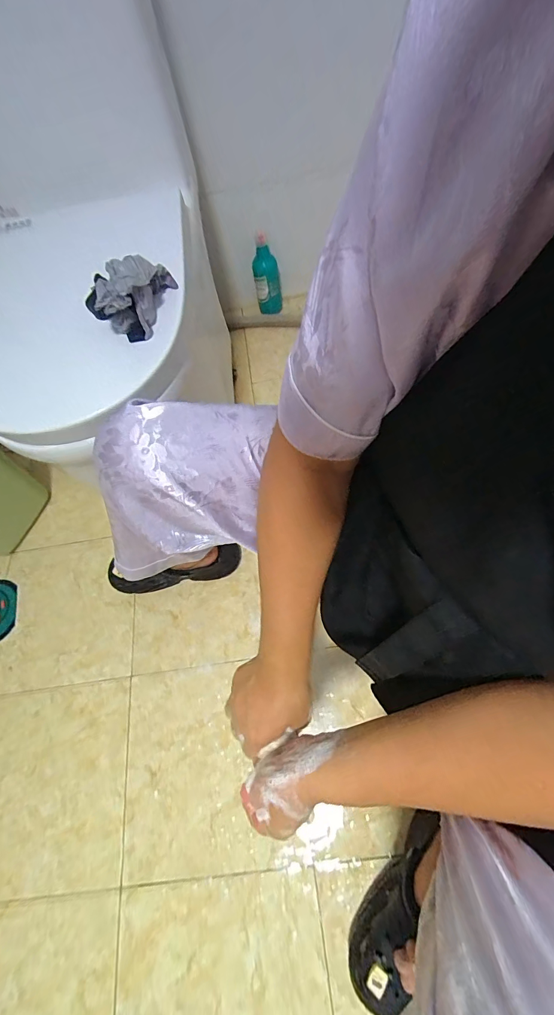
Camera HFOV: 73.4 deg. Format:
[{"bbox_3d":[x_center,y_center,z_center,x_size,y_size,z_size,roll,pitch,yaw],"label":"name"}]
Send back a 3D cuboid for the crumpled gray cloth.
[{"bbox_3d":[-0.189,-0.277,0.478,0.065,0.072,0.126,8,65,12],"label":"crumpled gray cloth"}]

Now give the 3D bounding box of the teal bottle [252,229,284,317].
[{"bbox_3d":[-0.027,-0.638,1.048,0.069,0.211,0.071,-6,63,6],"label":"teal bottle"}]

